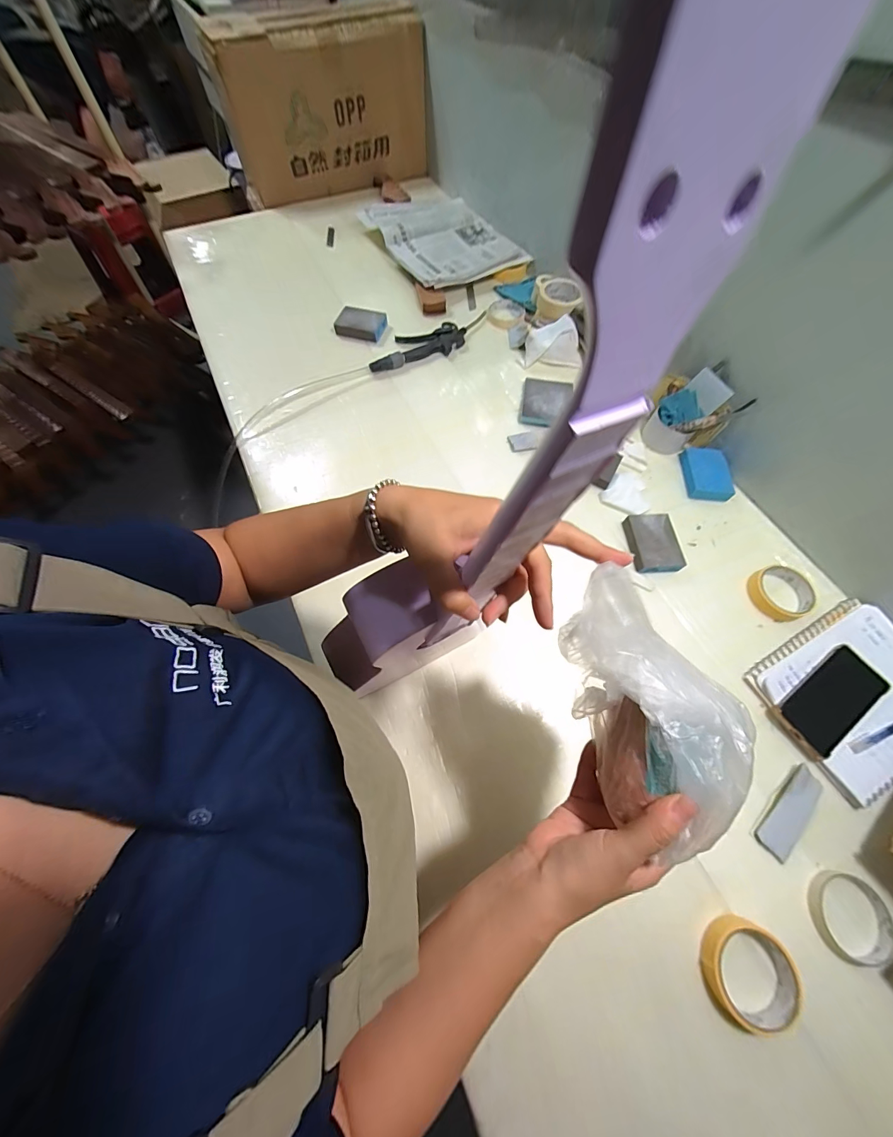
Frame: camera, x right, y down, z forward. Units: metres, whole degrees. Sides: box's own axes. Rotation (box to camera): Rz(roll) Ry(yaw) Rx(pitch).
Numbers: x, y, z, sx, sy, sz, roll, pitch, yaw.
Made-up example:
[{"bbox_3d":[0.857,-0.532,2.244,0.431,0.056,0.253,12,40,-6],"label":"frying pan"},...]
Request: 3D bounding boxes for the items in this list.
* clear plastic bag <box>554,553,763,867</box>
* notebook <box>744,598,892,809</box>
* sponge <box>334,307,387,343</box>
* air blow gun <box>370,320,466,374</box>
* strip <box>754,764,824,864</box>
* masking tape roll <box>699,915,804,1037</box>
[{"bbox_3d":[0.141,0.090,0.257,0.080,0.092,0.162,-12,66,-4],"label":"clear plastic bag"},{"bbox_3d":[0.575,0.169,0.538,0.249,0.010,0.190,-25,67,-13],"label":"notebook"},{"bbox_3d":[-0.193,-0.555,0.883,0.104,0.023,0.067,17,65,7],"label":"sponge"},{"bbox_3d":[-0.066,-0.484,0.848,0.220,0.031,0.092,-19,66,-11],"label":"air blow gun"},{"bbox_3d":[0.426,0.300,0.482,0.114,0.005,0.039,-39,71,-18],"label":"strip"},{"bbox_3d":[0.316,0.421,0.407,0.085,0.024,0.087,1,64,-1],"label":"masking tape roll"}]

